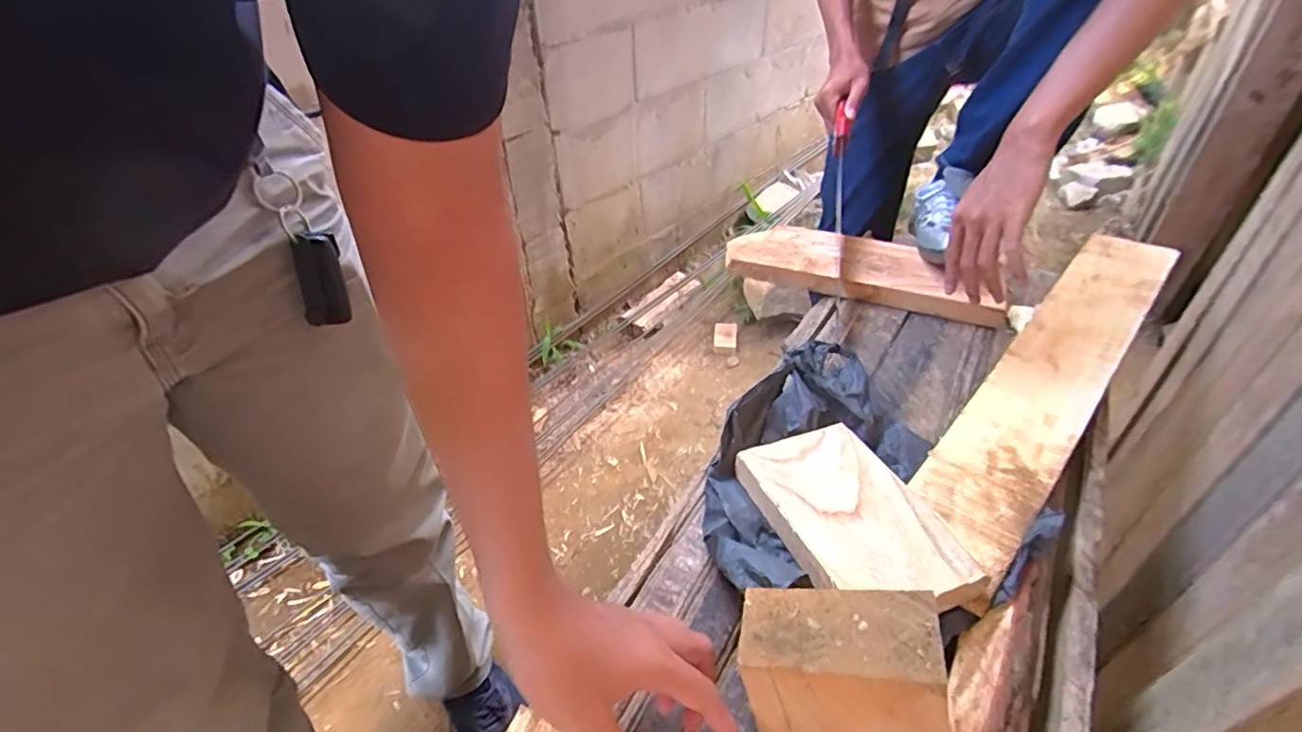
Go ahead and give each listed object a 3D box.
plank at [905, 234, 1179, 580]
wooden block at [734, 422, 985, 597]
[{"bbox_3d":[0.437,-0.005,0.631,0.100,0.022,0.578,23,49,41],"label":"plank"},{"bbox_3d":[0.163,0.122,0.489,0.120,0.031,0.178,-13,40,-15],"label":"wooden block"}]

